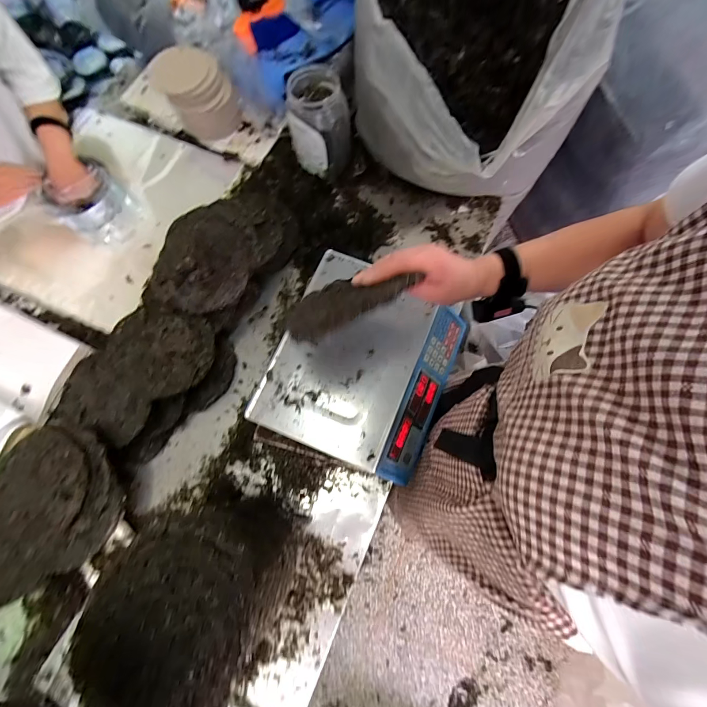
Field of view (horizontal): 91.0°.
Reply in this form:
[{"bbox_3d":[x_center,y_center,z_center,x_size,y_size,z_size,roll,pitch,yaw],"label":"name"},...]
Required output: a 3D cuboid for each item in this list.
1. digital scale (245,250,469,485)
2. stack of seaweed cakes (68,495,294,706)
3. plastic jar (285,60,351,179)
[{"bbox_3d":[0.025,0.023,0.631,0.296,0.097,0.331,22,76,7],"label":"digital scale"},{"bbox_3d":[-0.213,0.351,0.532,0.187,0.311,0.199,30,77,9],"label":"stack of seaweed cakes"},{"bbox_3d":[-0.083,-0.538,0.815,0.129,0.186,0.141,0,75,1],"label":"plastic jar"}]

